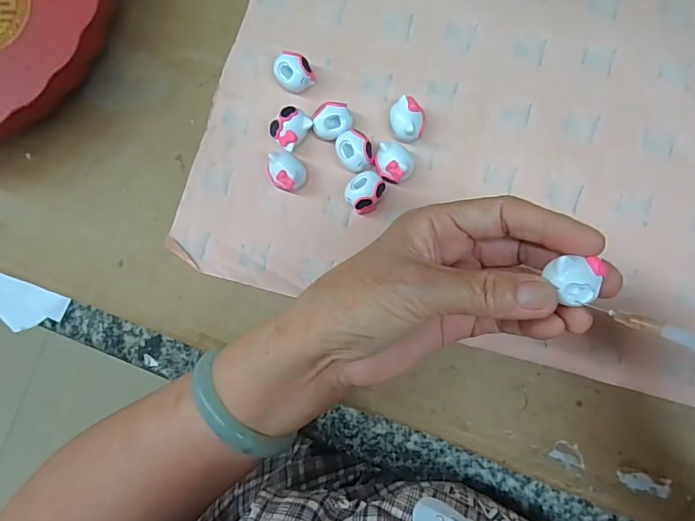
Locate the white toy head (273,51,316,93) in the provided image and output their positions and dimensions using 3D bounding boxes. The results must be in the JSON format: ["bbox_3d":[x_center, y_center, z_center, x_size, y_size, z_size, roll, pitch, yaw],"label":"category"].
[{"bbox_3d":[-0.035,-0.123,0.302,0.022,0.021,0.023,0,86,6],"label":"white toy head"}]

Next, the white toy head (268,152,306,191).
[{"bbox_3d":[-0.039,-0.056,0.296,0.024,0.020,0.022,0,86,6],"label":"white toy head"}]

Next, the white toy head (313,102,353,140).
[{"bbox_3d":[-0.009,-0.089,0.296,0.024,0.019,0.021,-14,84,5],"label":"white toy head"}]

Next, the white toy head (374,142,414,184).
[{"bbox_3d":[0.030,-0.060,0.290,0.024,0.020,0.021,16,87,7],"label":"white toy head"}]

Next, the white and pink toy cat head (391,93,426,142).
[{"bbox_3d":[0.039,-0.088,0.292,0.022,0.021,0.026,-6,85,5],"label":"white and pink toy cat head"}]

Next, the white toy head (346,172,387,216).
[{"bbox_3d":[0.011,-0.044,0.290,0.025,0.020,0.022,-40,83,2],"label":"white toy head"}]

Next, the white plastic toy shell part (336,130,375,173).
[{"bbox_3d":[0.005,-0.069,0.293,0.021,0.019,0.025,-24,84,3],"label":"white plastic toy shell part"}]

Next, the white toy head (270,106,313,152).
[{"bbox_3d":[-0.036,-0.085,0.297,0.019,0.020,0.025,42,91,7],"label":"white toy head"}]

